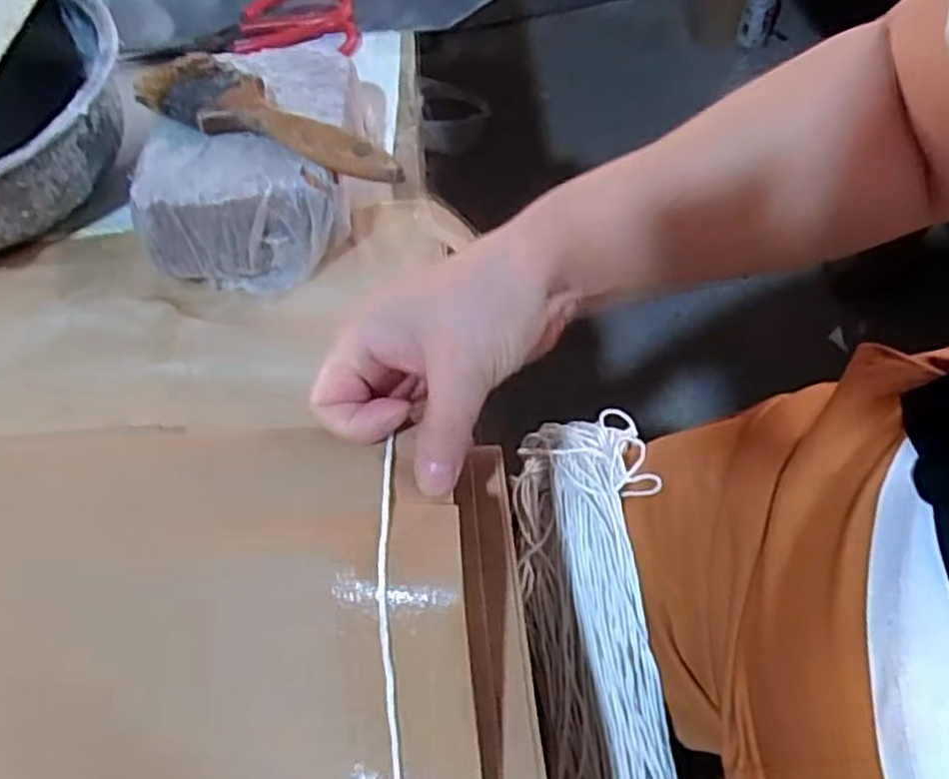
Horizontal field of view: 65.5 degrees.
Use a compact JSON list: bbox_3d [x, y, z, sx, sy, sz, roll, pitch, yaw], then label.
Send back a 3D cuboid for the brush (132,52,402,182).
[{"bbox_3d":[-0.112,-0.152,0.409,0.176,0.022,0.044,24,64,16],"label":"brush"}]

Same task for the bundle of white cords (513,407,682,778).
[{"bbox_3d":[0.079,0.201,0.394,0.082,0.053,0.430,-5,60,0],"label":"bundle of white cords"}]

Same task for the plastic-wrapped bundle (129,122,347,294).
[{"bbox_3d":[-0.130,-0.106,0.421,0.117,0.059,0.078,1,60,4],"label":"plastic-wrapped bundle"}]

